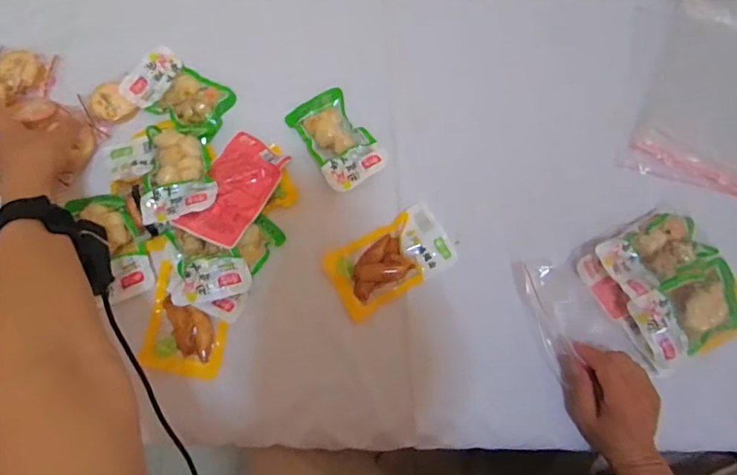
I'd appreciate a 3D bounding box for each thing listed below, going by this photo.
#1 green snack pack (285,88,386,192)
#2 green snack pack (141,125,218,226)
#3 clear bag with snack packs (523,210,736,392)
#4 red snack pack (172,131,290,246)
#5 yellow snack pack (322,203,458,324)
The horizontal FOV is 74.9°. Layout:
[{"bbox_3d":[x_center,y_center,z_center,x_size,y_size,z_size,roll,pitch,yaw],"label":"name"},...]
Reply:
[{"bbox_3d":[-0.037,-0.116,0.562,0.072,0.022,0.123,-31,79,-10],"label":"green snack pack"},{"bbox_3d":[-0.206,-0.070,0.525,0.074,0.031,0.112,-8,76,-5],"label":"green snack pack"},{"bbox_3d":[0.295,0.066,0.526,0.219,0.040,0.151,-19,75,-7],"label":"clear bag with snack packs"},{"bbox_3d":[-0.145,-0.054,0.522,0.070,0.010,0.131,26,65,0],"label":"red snack pack"},{"bbox_3d":[0.026,0.023,0.531,0.137,0.013,0.079,-29,78,-10],"label":"yellow snack pack"}]

